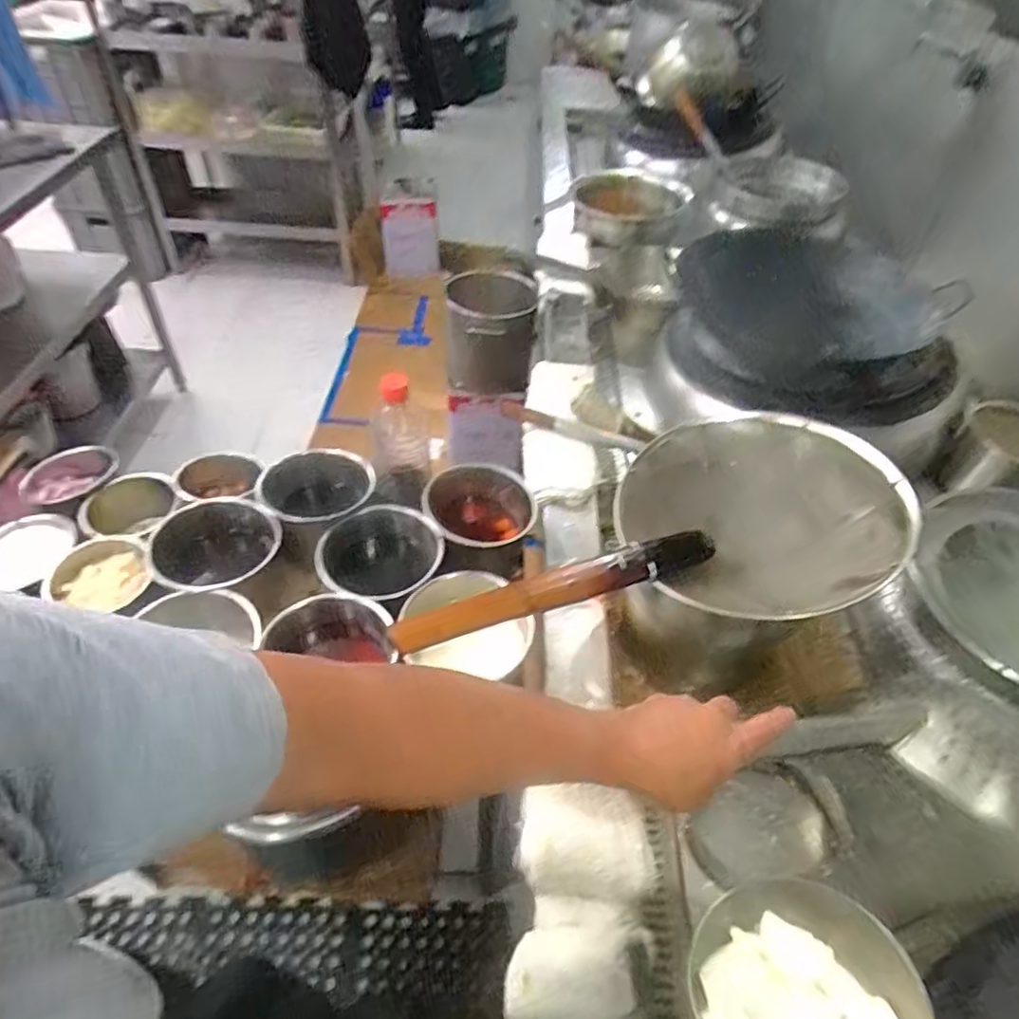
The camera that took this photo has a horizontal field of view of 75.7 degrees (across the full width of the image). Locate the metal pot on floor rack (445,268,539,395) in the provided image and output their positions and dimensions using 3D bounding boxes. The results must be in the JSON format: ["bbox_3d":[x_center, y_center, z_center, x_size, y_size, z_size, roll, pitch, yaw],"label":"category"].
[{"bbox_3d":[-0.051,-0.465,1.718,0.220,0.275,0.234,2,47,-2],"label":"metal pot on floor rack"}]

